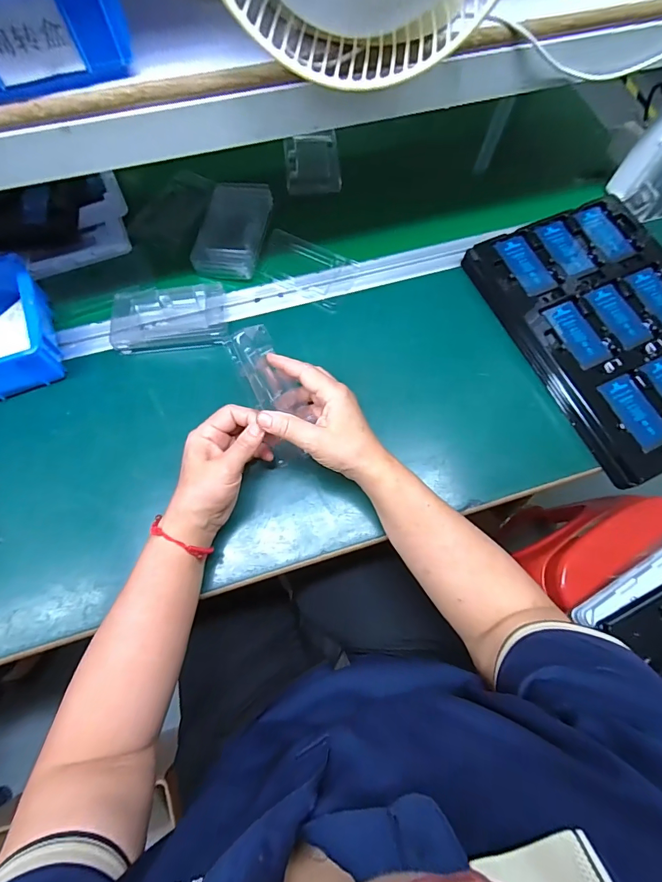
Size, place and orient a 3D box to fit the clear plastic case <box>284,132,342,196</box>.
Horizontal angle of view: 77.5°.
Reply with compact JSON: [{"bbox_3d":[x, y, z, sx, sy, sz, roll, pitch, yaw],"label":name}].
[{"bbox_3d":[-0.025,-0.392,0.581,0.074,0.013,0.110,-4,70,-3],"label":"clear plastic case"}]

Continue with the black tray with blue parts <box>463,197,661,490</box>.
[{"bbox_3d":[0.338,-0.136,0.492,0.223,0.031,0.330,-23,73,-10],"label":"black tray with blue parts"}]

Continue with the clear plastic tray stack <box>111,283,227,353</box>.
[{"bbox_3d":[-0.187,-0.146,0.484,0.125,0.025,0.083,-5,70,-3],"label":"clear plastic tray stack"}]

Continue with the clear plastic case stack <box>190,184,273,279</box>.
[{"bbox_3d":[-0.122,-0.268,0.522,0.078,0.030,0.125,10,70,2],"label":"clear plastic case stack"}]

